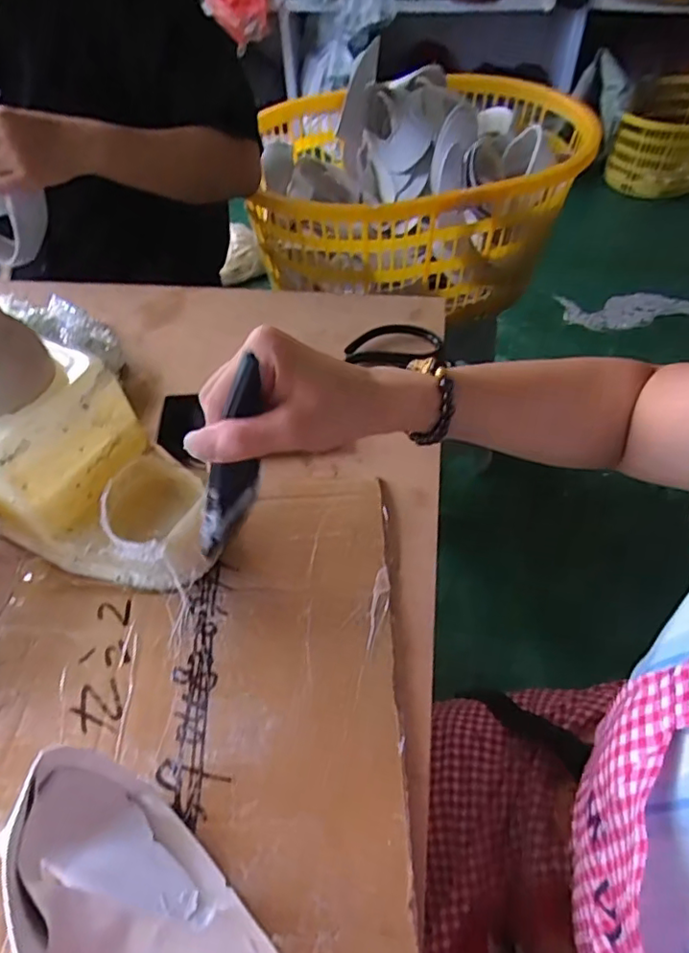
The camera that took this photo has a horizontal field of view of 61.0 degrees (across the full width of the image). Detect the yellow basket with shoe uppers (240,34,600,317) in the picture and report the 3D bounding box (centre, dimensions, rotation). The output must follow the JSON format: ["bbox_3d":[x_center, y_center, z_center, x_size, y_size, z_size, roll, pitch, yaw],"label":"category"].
[{"bbox_3d":[0.127,-0.502,1.036,0.528,0.303,0.452,-1,50,2],"label":"yellow basket with shoe uppers"}]

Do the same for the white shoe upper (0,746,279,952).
[{"bbox_3d":[-0.088,0.167,0.240,0.131,0.134,0.055,27,57,23],"label":"white shoe upper"}]

